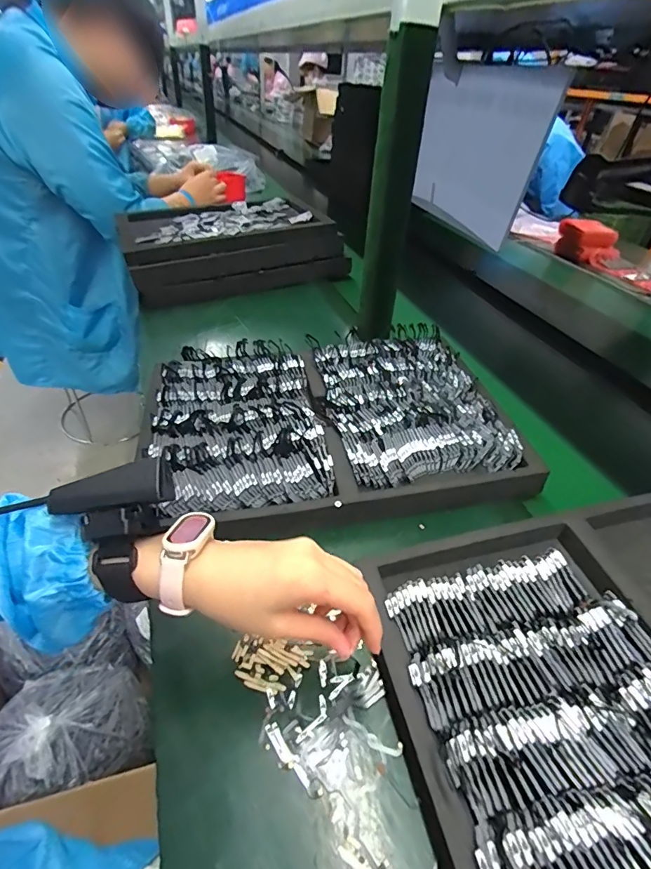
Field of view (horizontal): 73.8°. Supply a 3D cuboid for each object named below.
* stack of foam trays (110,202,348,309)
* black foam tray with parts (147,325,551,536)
[{"bbox_3d":[-0.217,-0.410,0.949,0.430,0.110,0.324,-19,46,-25],"label":"stack of foam trays"},{"bbox_3d":[0.003,-0.026,0.535,0.397,0.049,0.317,-5,41,-12],"label":"black foam tray with parts"}]

